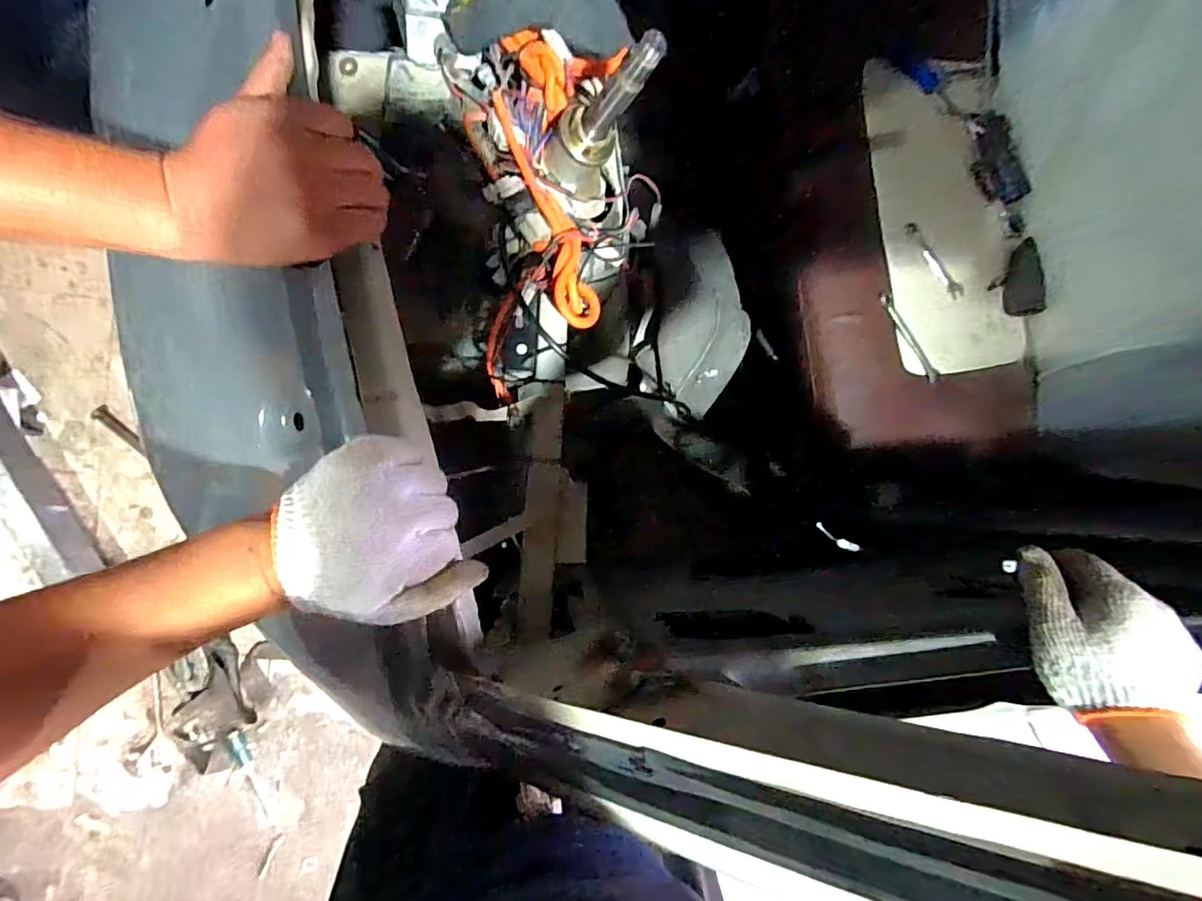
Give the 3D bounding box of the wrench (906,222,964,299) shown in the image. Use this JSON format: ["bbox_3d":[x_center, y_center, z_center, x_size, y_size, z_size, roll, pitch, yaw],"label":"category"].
[{"bbox_3d":[0.516,-0.293,0.824,0.027,0.005,0.143,-41,96,-10],"label":"wrench"}]

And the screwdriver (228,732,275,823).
[{"bbox_3d":[-0.858,0.801,1.301,0.042,0.020,0.257,-15,95,-7],"label":"screwdriver"}]

